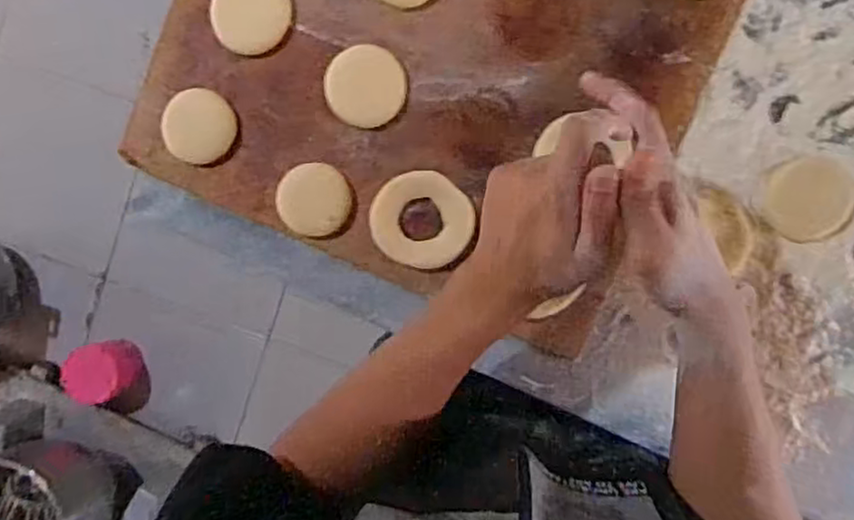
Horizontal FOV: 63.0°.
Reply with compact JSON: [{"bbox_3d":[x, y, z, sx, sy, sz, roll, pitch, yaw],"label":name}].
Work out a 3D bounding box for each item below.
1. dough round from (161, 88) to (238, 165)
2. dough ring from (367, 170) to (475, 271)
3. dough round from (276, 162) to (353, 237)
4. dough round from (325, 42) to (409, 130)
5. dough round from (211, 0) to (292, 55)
[{"bbox_3d":[-0.193,-0.112,0.585,0.063,0.010,0.060,0,94,6],"label":"dough round"},{"bbox_3d":[-0.004,-0.033,0.568,0.081,0.005,0.075,0,94,6],"label":"dough ring"},{"bbox_3d":[-0.094,-0.051,0.578,0.061,0.010,0.058,0,94,6],"label":"dough round"},{"bbox_3d":[-0.050,-0.143,0.573,0.067,0.004,0.064,0,94,6],"label":"dough round"},{"bbox_3d":[-0.146,-0.206,0.576,0.064,0.008,0.068,0,94,6],"label":"dough round"}]

